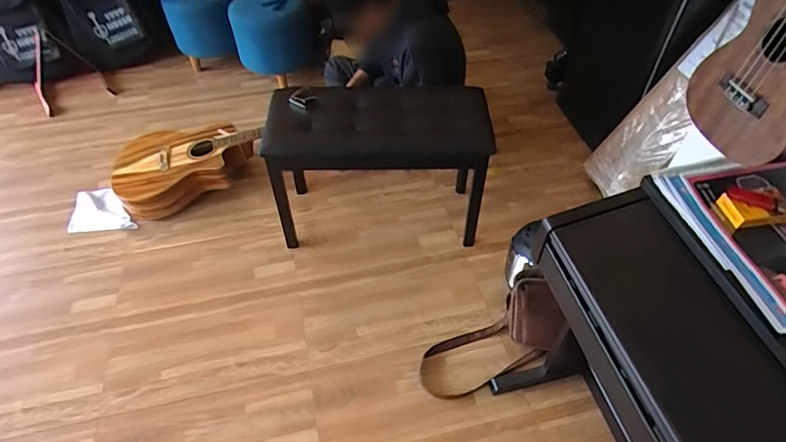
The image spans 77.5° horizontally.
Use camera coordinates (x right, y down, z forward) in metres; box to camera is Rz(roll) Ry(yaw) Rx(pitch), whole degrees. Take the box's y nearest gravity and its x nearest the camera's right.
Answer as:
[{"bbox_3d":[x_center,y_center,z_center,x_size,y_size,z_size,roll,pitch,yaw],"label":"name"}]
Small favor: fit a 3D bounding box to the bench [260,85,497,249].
[{"bbox_3d":[-0.051,-0.198,1.661,0.714,0.509,0.311,0,49,1],"label":"bench"}]

